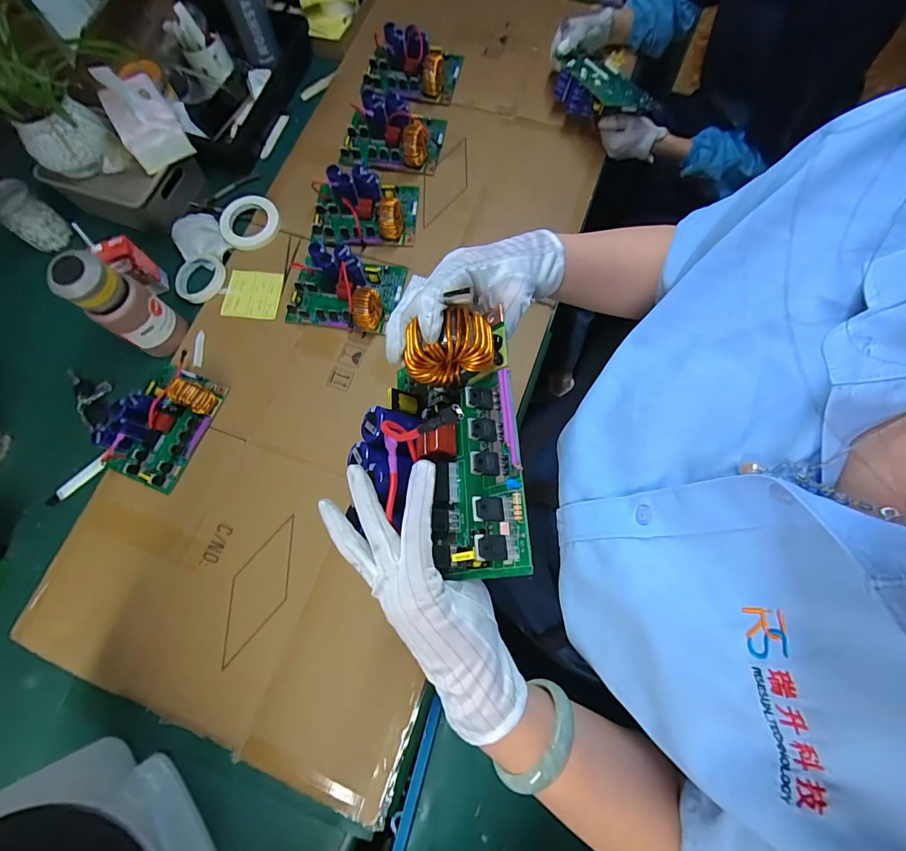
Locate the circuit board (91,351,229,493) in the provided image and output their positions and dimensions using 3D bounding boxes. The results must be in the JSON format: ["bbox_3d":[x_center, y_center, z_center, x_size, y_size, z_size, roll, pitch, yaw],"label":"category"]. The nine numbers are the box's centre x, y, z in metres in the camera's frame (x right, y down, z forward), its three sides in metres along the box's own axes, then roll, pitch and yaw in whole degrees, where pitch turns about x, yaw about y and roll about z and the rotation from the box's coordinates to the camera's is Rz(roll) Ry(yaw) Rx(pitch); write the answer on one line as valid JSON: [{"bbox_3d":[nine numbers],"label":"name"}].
[{"bbox_3d":[-0.480,-0.011,0.699,0.134,0.058,0.204,22,77,9],"label":"circuit board"}]

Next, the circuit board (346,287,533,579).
[{"bbox_3d":[-0.014,0.017,0.312,0.117,0.084,0.176,-3,75,0],"label":"circuit board"}]

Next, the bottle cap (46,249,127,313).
[{"bbox_3d":[-0.528,-0.207,0.620,0.070,0.064,0.070,-1,74,3],"label":"bottle cap"}]

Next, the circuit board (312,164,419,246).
[{"bbox_3d":[-0.165,-0.406,0.783,0.193,0.056,0.131,-2,74,2],"label":"circuit board"}]

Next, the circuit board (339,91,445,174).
[{"bbox_3d":[-0.116,-0.577,0.829,0.191,0.065,0.142,9,75,5],"label":"circuit board"}]

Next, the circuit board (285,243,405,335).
[{"bbox_3d":[-0.190,-0.242,0.744,0.190,0.058,0.138,10,75,6],"label":"circuit board"}]

